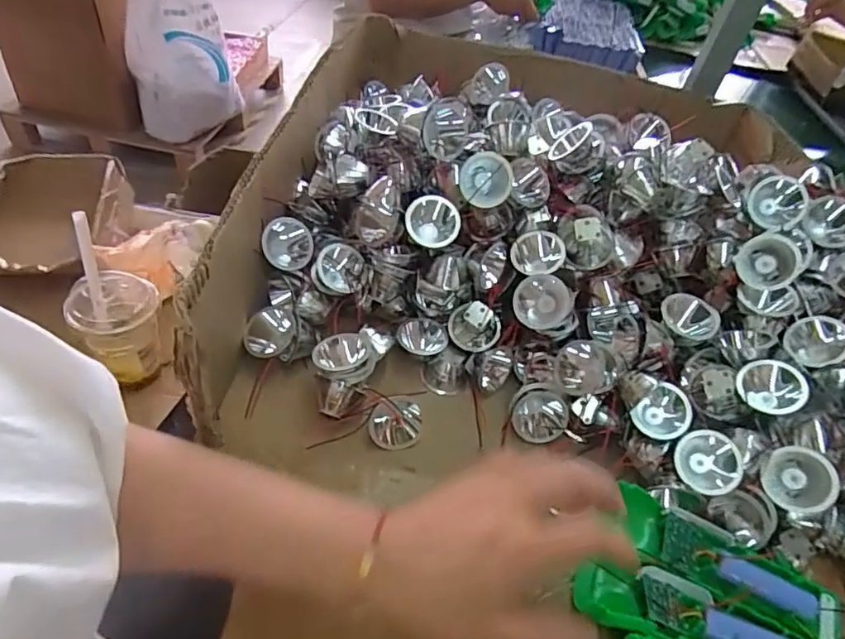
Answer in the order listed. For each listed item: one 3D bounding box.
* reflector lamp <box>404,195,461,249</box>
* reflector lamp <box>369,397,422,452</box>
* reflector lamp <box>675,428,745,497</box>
[{"bbox_3d":[0.011,-0.081,0.444,0.044,0.040,0.026,13,15,10],"label":"reflector lamp"},{"bbox_3d":[-0.022,0.082,0.426,0.039,0.027,0.039,-2,85,-5],"label":"reflector lamp"},{"bbox_3d":[0.212,0.105,0.396,0.043,0.028,0.043,-4,80,25],"label":"reflector lamp"}]

